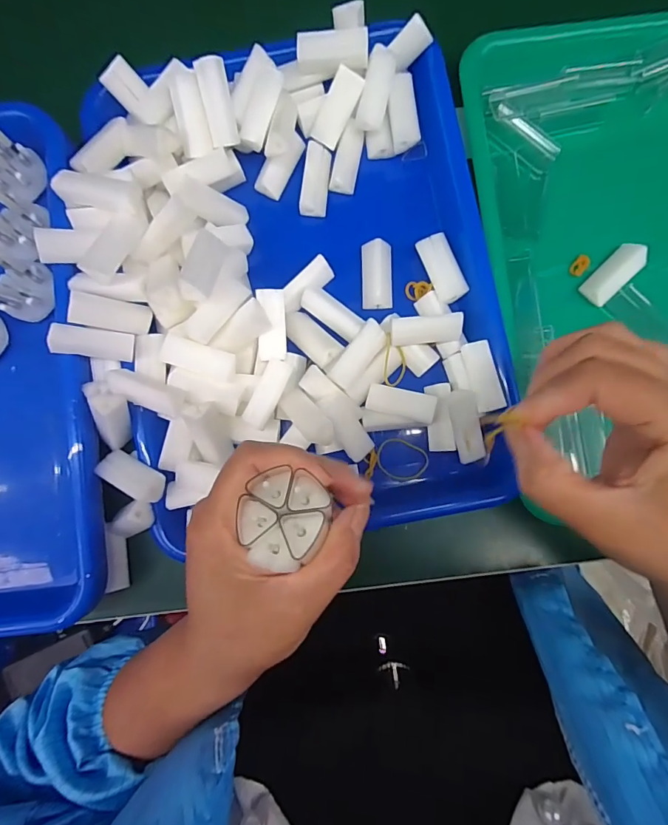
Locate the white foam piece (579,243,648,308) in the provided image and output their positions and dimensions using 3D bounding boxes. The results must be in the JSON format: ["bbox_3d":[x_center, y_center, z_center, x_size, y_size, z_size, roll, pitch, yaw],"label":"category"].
[{"bbox_3d":[0.196,-0.097,0.302,0.020,0.013,0.046,44,88,2],"label":"white foam piece"}]

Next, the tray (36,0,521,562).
[{"bbox_3d":[-0.033,-0.081,0.290,0.268,0.059,0.320,-11,87,0],"label":"tray"}]

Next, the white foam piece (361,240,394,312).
[{"bbox_3d":[0.031,-0.096,0.303,0.021,0.013,0.046,-1,87,0],"label":"white foam piece"}]

